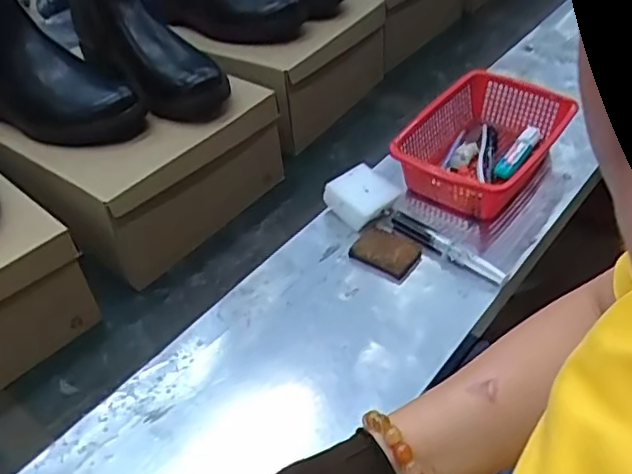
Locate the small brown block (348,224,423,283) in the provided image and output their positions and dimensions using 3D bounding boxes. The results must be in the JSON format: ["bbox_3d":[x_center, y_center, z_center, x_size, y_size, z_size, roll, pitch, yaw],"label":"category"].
[{"bbox_3d":[0.076,0.016,0.694,0.074,0.014,0.053,29,49,36],"label":"small brown block"}]

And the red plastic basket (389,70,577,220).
[{"bbox_3d":[0.204,-0.107,0.776,0.145,0.082,0.220,31,53,32],"label":"red plastic basket"}]

